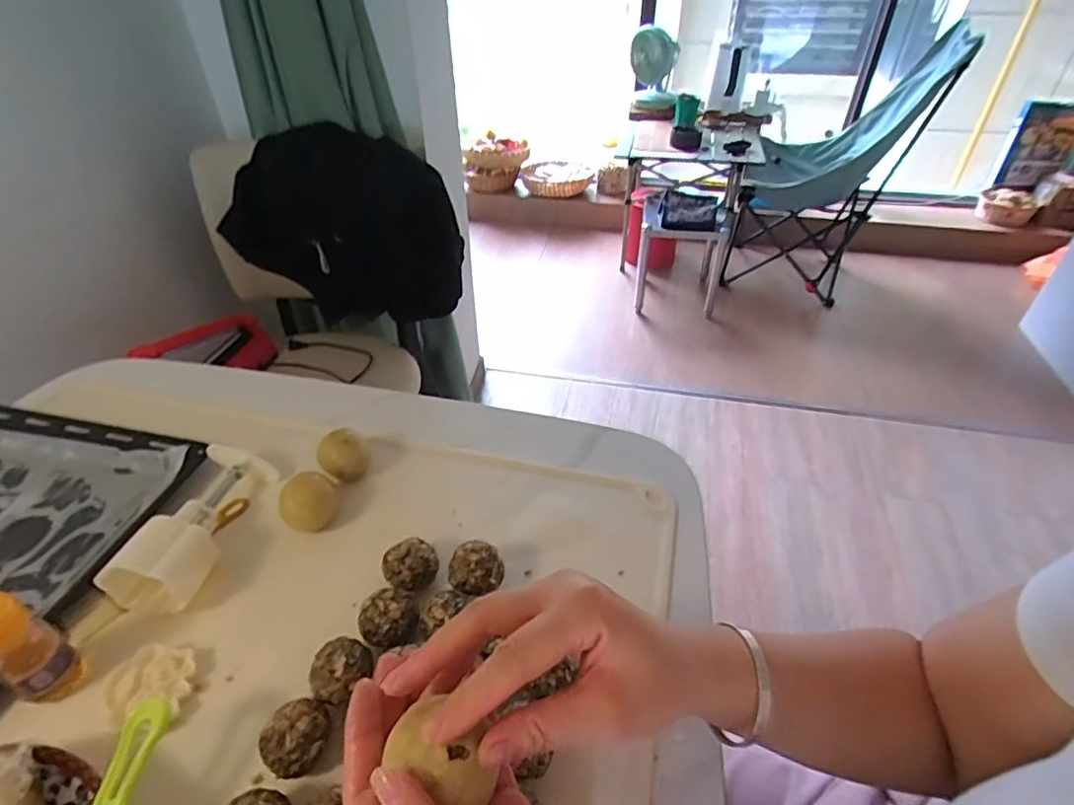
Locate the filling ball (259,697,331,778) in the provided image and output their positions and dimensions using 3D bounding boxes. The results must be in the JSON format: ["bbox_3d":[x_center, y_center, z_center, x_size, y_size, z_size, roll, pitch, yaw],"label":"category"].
[{"bbox_3d":[-0.146,0.212,0.352,0.039,0.043,0.033,-32,50,-33],"label":"filling ball"}]

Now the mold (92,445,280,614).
[{"bbox_3d":[-0.282,0.094,0.475,0.070,0.061,0.149,7,40,6],"label":"mold"}]

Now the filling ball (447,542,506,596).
[{"bbox_3d":[-0.047,0.136,0.443,0.042,0.044,0.034,-5,40,-8],"label":"filling ball"}]

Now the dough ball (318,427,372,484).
[{"bbox_3d":[-0.183,0.049,0.542,0.043,0.044,0.043,1,40,-1],"label":"dough ball"}]

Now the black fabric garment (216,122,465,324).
[{"bbox_3d":[-0.377,-0.340,1.127,0.433,0.347,0.070,-4,40,-3],"label":"black fabric garment"}]

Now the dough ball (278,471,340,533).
[{"bbox_3d":[-0.197,0.090,0.496,0.047,0.043,0.039,-19,44,-23],"label":"dough ball"}]

